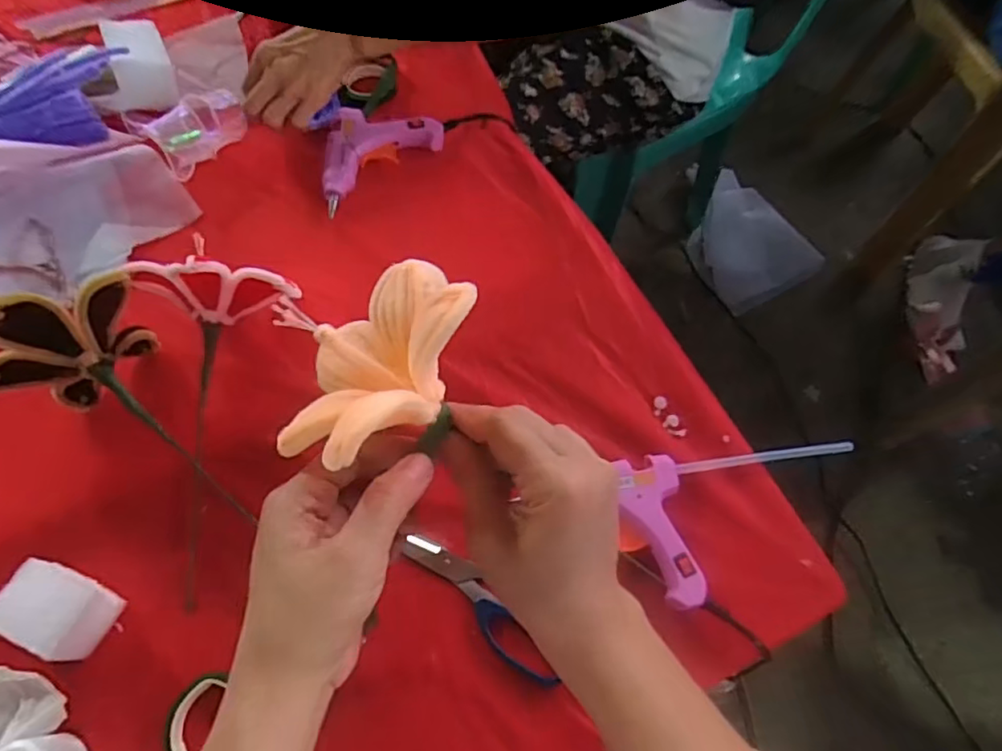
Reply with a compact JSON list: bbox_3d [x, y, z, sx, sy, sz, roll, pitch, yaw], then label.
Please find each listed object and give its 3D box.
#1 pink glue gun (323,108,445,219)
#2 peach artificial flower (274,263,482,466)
[{"bbox_3d":[-0.130,-0.222,0.579,0.133,0.022,0.083,-36,70,-18],"label":"pink glue gun"},{"bbox_3d":[-0.061,-0.007,0.283,0.105,0.068,0.090,-32,68,-16],"label":"peach artificial flower"}]

